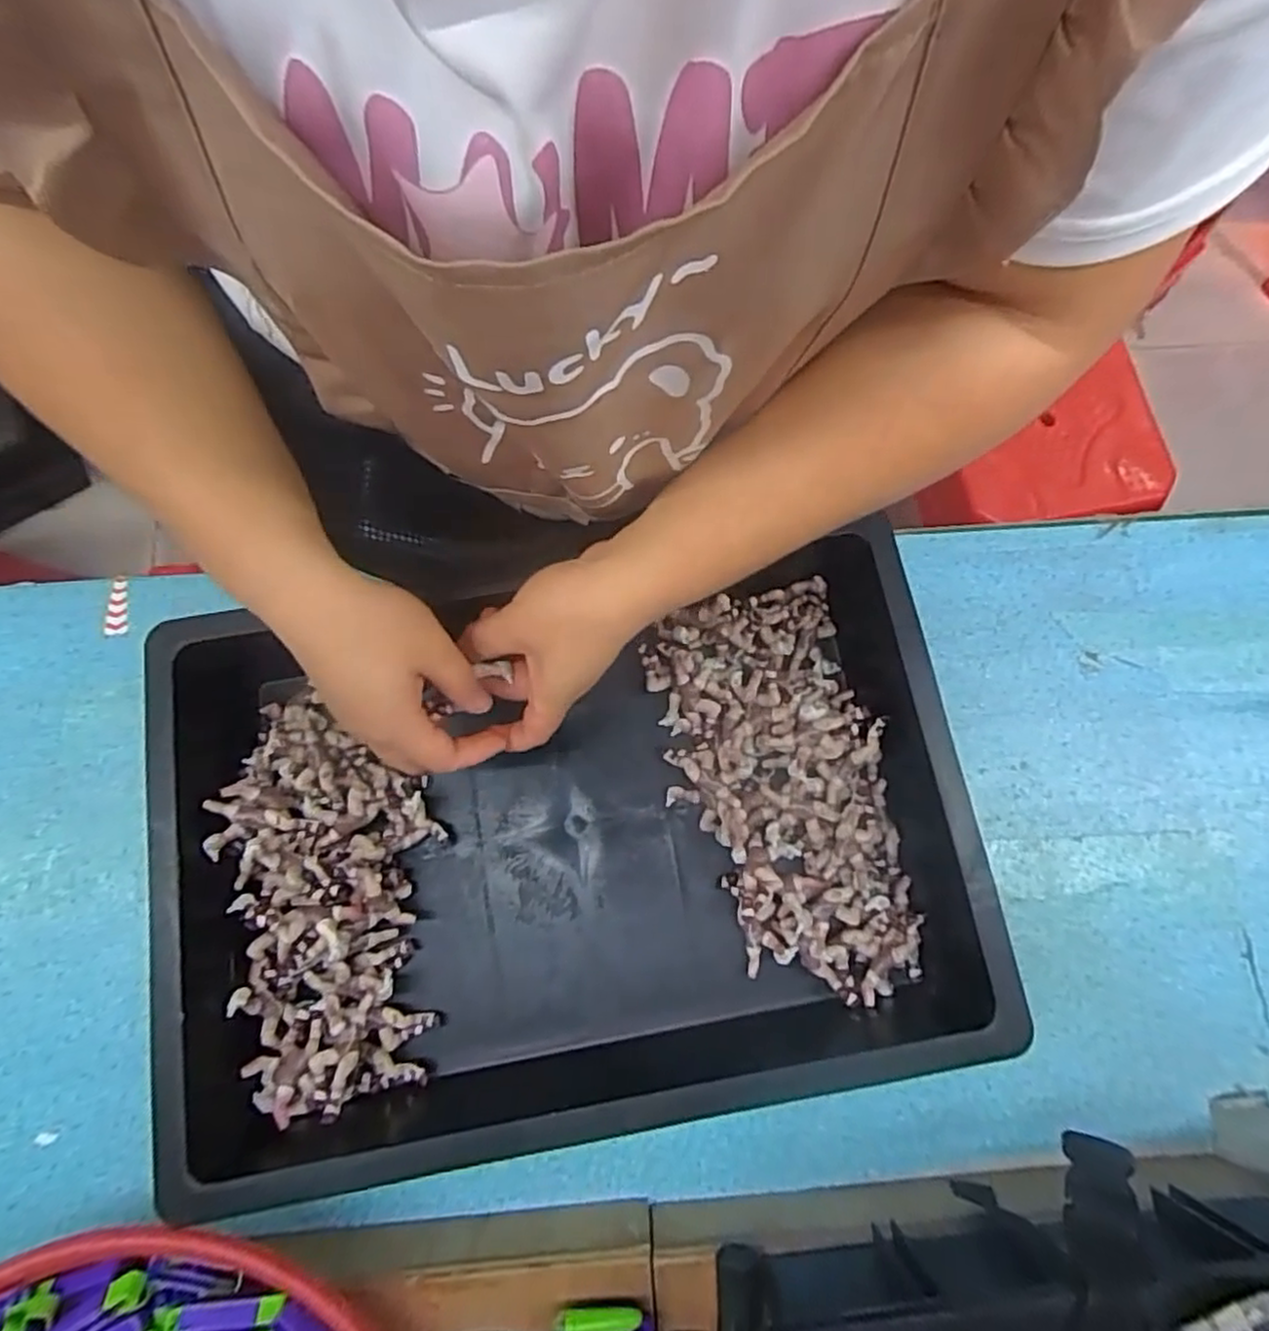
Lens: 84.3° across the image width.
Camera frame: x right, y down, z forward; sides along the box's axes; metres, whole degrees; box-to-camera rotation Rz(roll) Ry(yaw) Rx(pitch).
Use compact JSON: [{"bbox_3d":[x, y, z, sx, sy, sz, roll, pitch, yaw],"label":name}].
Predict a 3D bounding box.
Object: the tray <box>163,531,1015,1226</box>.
[{"bbox_3d":[-0.038,0.109,0.427,0.437,0.095,0.303,-9,76,-3],"label":"tray"}]

